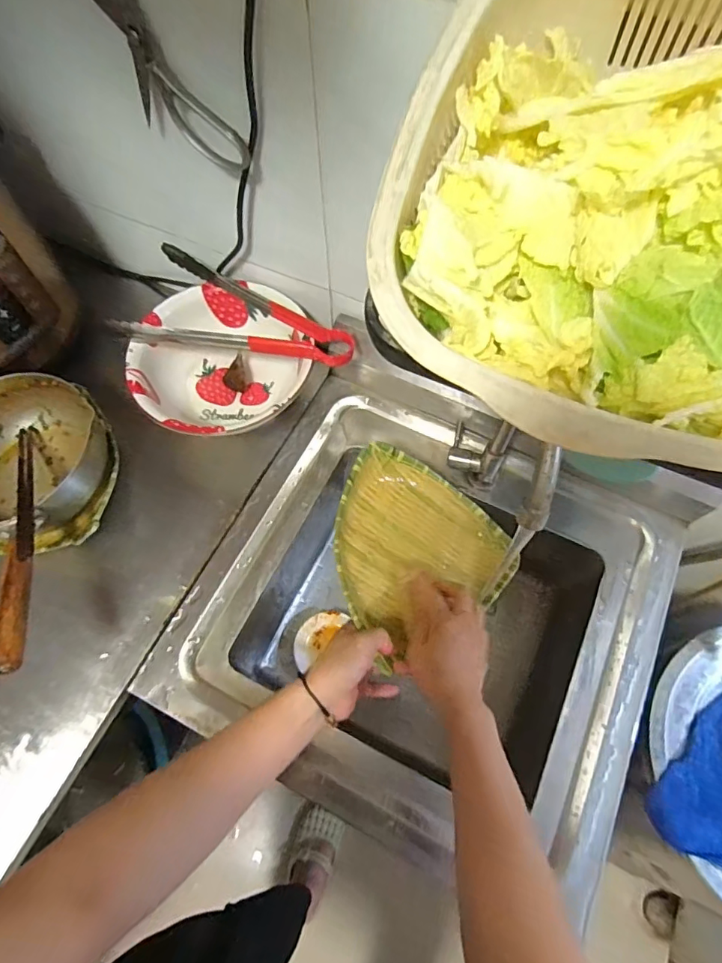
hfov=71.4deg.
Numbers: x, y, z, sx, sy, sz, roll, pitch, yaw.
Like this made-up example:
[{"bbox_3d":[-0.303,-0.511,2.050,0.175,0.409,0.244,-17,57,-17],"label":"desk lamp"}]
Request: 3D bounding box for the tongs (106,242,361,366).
[{"bbox_3d":[-0.161,-0.194,0.629,0.293,0.065,0.156,24,67,13],"label":"tongs"}]

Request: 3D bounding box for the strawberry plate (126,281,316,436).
[{"bbox_3d":[-0.174,-0.143,0.664,0.222,0.091,0.225,-1,64,2],"label":"strawberry plate"}]

